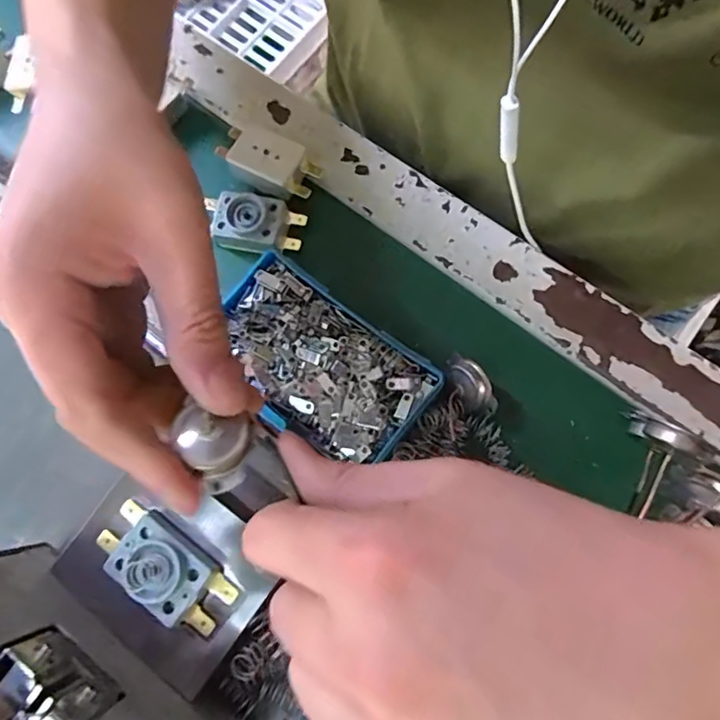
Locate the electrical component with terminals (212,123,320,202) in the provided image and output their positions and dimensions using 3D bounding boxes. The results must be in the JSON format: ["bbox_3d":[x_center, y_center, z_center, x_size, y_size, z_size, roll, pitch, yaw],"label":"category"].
[{"bbox_3d":[-0.052,-0.111,0.307,0.054,0.019,0.031,22,79,10],"label":"electrical component with terminals"}]

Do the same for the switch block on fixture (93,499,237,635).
[{"bbox_3d":[-0.079,0.082,0.220,0.059,0.013,0.029,31,81,12],"label":"switch block on fixture"}]

